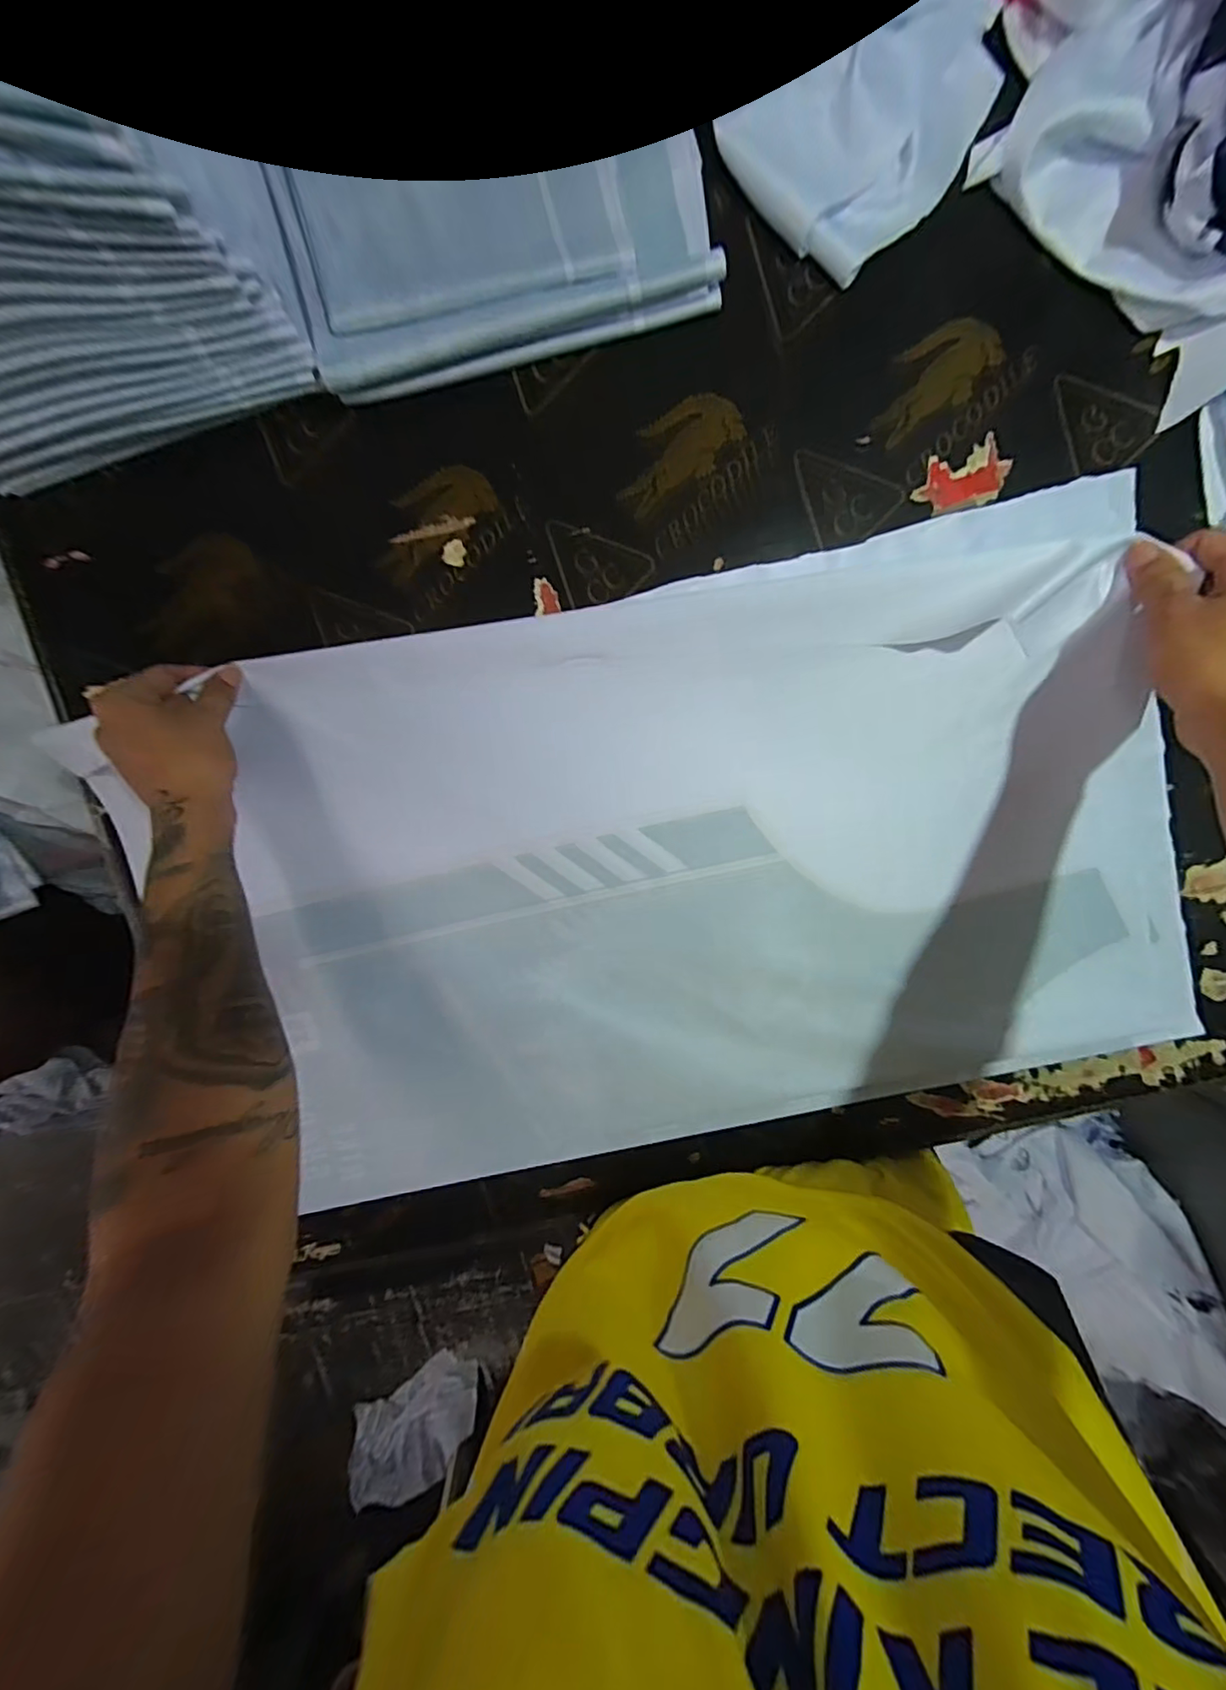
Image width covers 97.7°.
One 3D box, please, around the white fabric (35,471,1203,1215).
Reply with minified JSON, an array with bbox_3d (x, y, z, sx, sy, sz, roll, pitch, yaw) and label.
[{"bbox_3d":[0.065,0.021,0.426,0.722,0.051,0.440,-11,96,2],"label":"white fabric"}]

